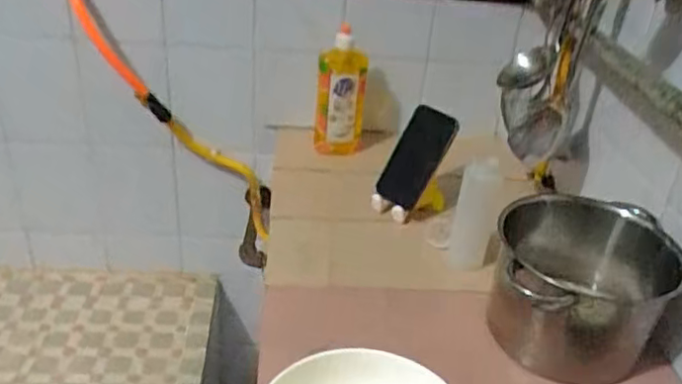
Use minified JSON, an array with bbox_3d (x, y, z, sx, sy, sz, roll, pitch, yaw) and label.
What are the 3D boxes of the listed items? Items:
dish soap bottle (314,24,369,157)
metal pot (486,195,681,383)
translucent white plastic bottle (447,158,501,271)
[{"bbox_3d":[-0.001,-0.153,1.011,0.078,0.218,0.066,5,31,1],"label":"dish soap bottle"},{"bbox_3d":[0.265,0.099,0.708,0.173,0.138,0.205,12,31,11],"label":"metal pot"},{"bbox_3d":[0.179,0.032,0.834,0.053,0.146,0.050,12,31,11],"label":"translucent white plastic bottle"}]

